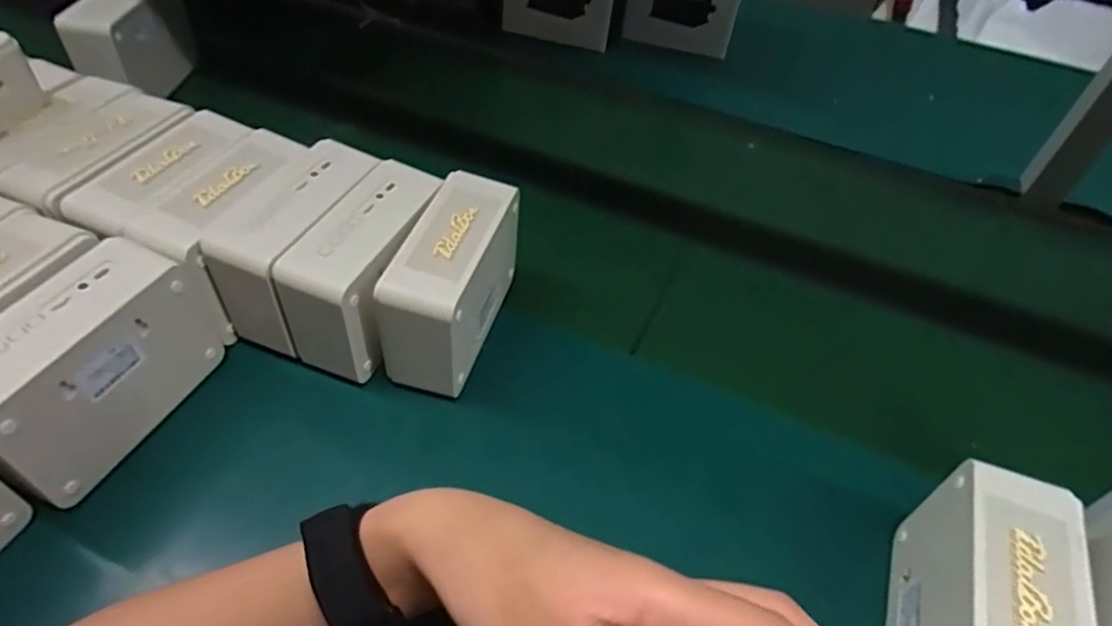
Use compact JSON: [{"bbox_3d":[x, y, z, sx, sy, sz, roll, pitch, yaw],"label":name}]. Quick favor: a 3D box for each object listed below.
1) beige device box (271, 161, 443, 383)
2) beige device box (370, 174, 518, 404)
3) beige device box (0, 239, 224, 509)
[{"bbox_3d":[-0.137,-0.031,0.480,0.060,0.098,0.132,20,49,12],"label":"beige device box"},{"bbox_3d":[-0.078,-0.022,0.481,0.059,0.105,0.135,16,49,8],"label":"beige device box"},{"bbox_3d":[-0.295,0.036,0.407,0.056,0.104,0.140,19,49,11],"label":"beige device box"}]

